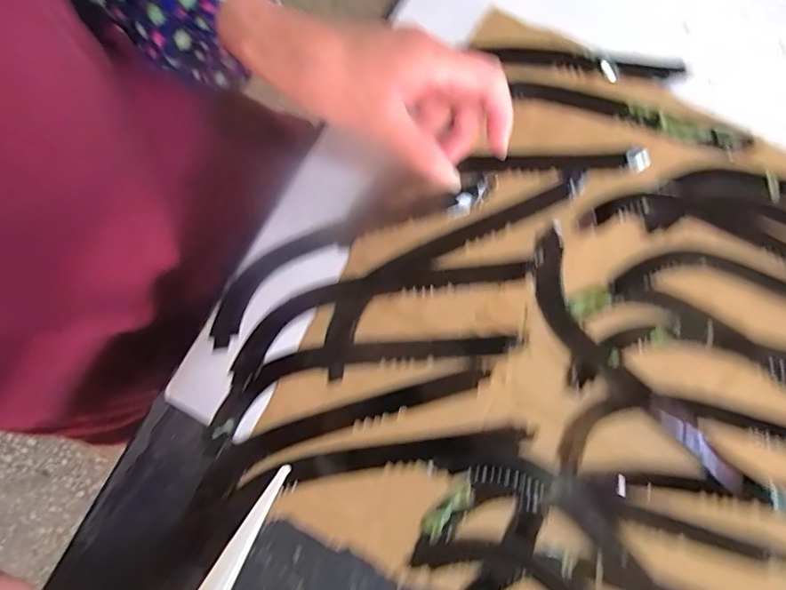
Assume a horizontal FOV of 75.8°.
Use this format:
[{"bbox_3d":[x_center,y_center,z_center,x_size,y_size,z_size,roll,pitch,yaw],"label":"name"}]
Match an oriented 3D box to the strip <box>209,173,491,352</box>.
[{"bbox_3d":[-0.033,-0.032,0.343,0.209,0.009,0.045,-27,80,0],"label":"strip"}]

